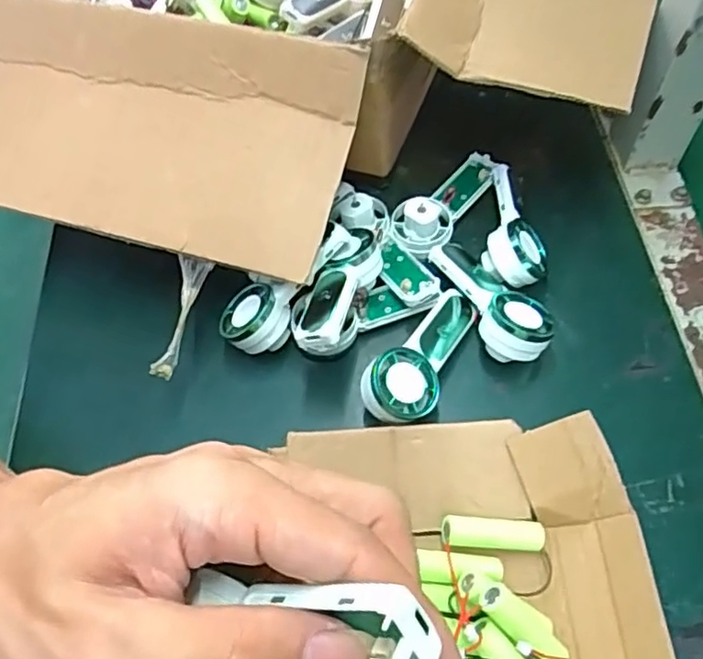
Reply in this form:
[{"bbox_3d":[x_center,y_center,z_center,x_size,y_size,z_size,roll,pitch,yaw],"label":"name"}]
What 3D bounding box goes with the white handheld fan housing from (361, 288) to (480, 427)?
[{"bbox_3d":[0.040,0.015,0.369,0.038,0.019,0.098,28,51,17],"label":"white handheld fan housing"}]

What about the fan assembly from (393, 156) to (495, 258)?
[{"bbox_3d":[0.061,-0.087,0.429,0.036,0.023,0.090,32,66,19],"label":"fan assembly"}]

